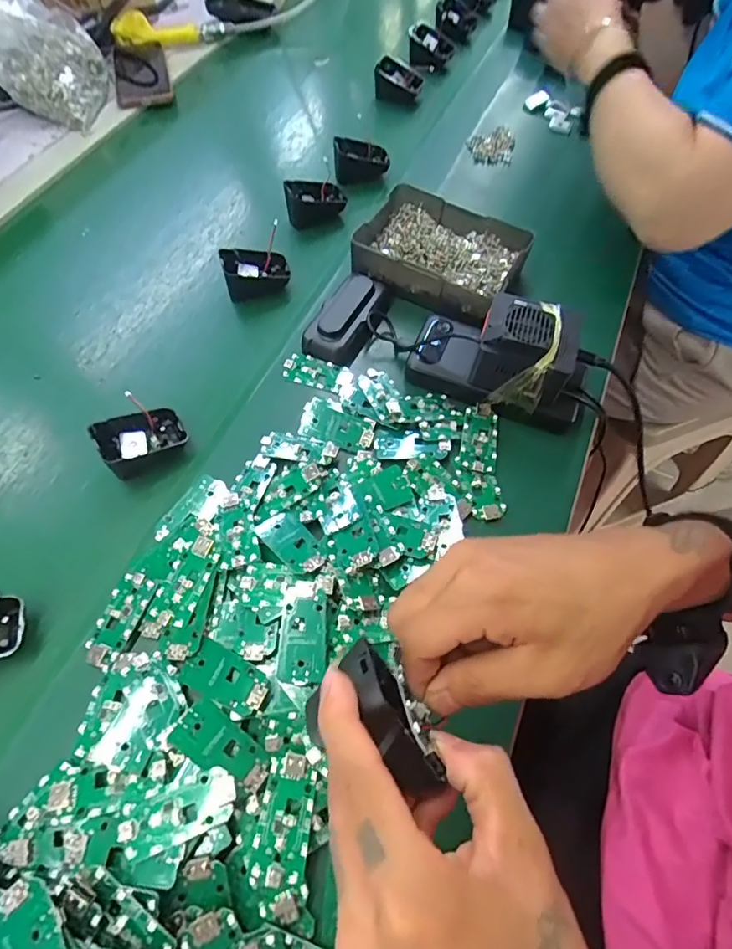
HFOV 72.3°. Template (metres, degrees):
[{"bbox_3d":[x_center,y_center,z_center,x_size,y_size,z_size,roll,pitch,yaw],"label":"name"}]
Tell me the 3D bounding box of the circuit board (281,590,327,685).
[{"bbox_3d":[-0.042,0.108,0.333,0.028,0.010,0.055,0,61,1],"label":"circuit board"}]

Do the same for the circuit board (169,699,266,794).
[{"bbox_3d":[-0.089,0.167,0.308,0.062,0.008,0.028,29,66,16],"label":"circuit board"}]

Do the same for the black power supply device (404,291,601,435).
[{"bbox_3d":[0.117,-0.108,0.430,0.151,0.068,0.076,17,63,11],"label":"black power supply device"}]

